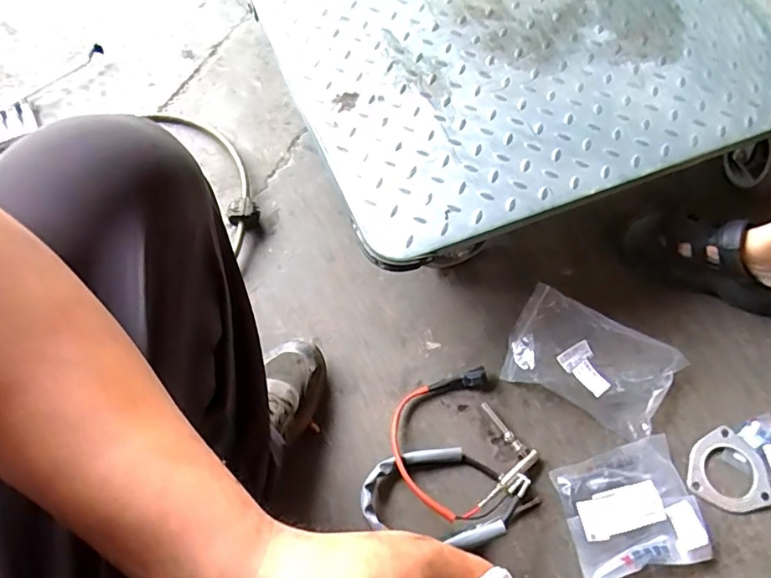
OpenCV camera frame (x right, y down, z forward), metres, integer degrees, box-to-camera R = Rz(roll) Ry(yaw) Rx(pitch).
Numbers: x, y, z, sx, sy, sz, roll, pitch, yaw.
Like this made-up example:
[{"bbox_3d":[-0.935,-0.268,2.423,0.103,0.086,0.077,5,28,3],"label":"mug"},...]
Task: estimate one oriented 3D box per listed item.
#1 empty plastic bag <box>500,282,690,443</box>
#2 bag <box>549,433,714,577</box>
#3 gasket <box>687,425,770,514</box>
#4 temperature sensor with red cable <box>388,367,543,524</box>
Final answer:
[{"bbox_3d":[0.288,0.103,0.783,0.229,0.052,0.143,25,66,9],"label":"empty plastic bag"},{"bbox_3d":[0.309,0.279,0.715,0.169,0.029,0.149,-8,65,-7],"label":"bag"},{"bbox_3d":[0.455,0.247,0.741,0.104,0.006,0.103,1,64,-2],"label":"gasket"},{"bbox_3d":[0.097,0.201,0.733,0.174,0.034,0.177,-25,68,-14],"label":"temperature sensor with red cable"}]

